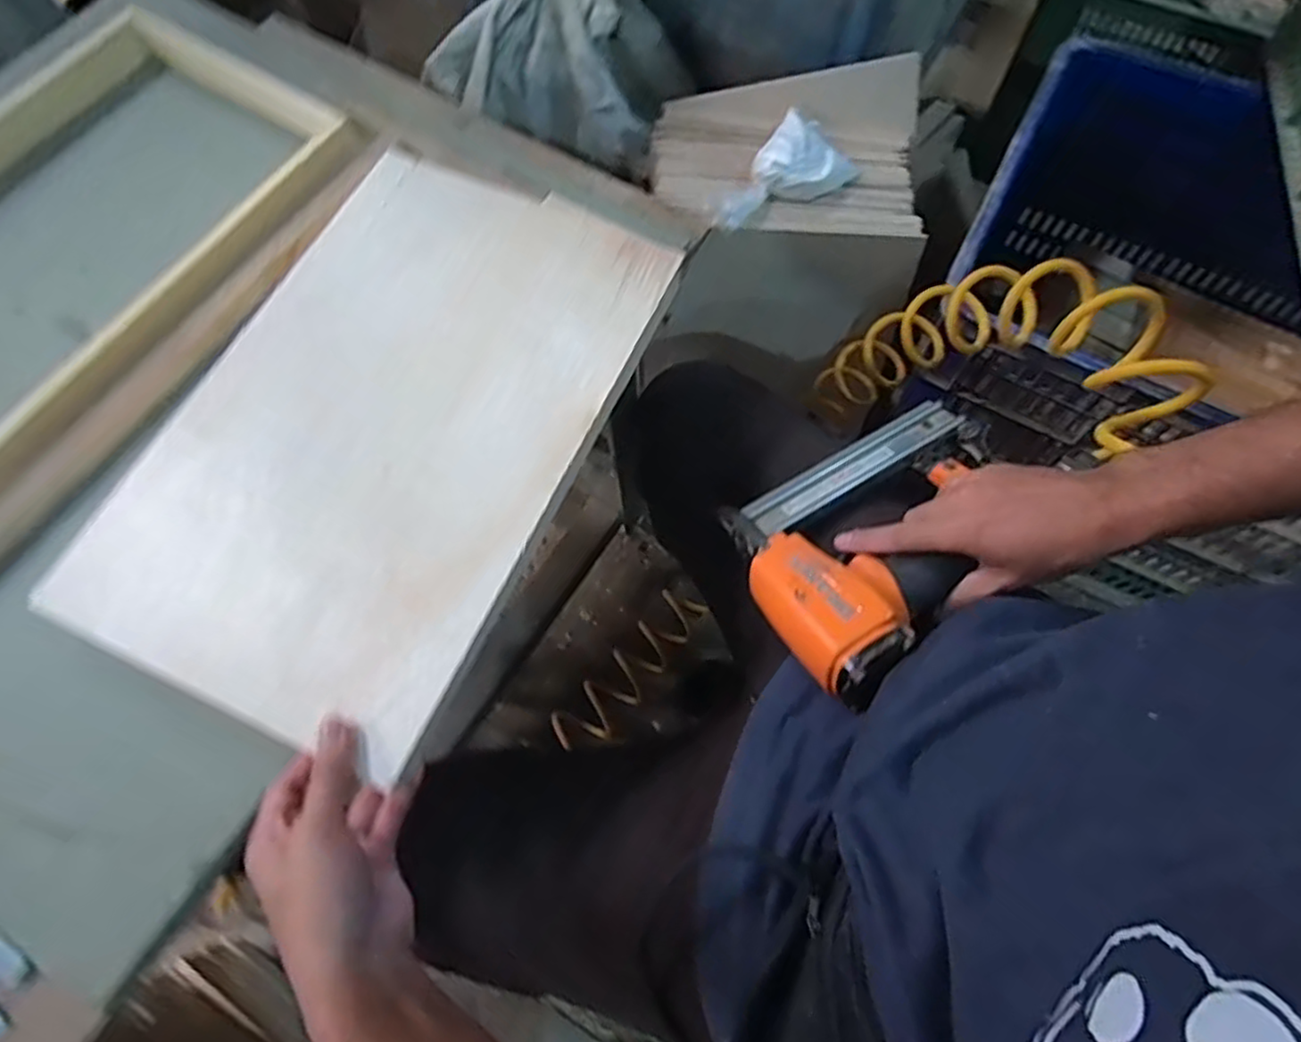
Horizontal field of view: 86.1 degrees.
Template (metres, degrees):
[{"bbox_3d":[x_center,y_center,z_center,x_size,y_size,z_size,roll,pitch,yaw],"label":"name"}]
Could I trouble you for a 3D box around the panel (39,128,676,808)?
[{"bbox_3d":[-0.166,-0.073,0.450,0.246,0.013,0.392,23,72,7],"label":"panel"}]

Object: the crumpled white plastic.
[{"bbox_3d":[0.137,-0.330,0.664,0.084,0.033,0.149,37,73,13],"label":"crumpled white plastic"}]

